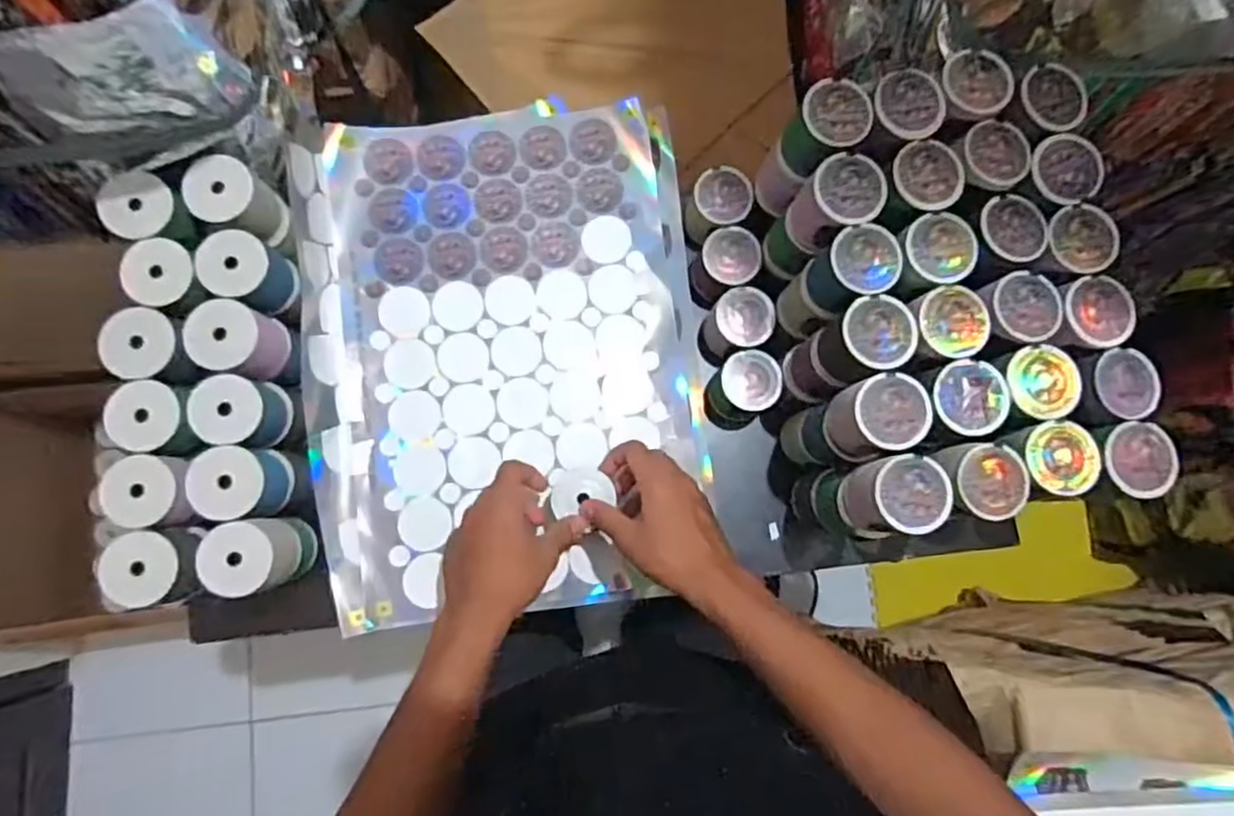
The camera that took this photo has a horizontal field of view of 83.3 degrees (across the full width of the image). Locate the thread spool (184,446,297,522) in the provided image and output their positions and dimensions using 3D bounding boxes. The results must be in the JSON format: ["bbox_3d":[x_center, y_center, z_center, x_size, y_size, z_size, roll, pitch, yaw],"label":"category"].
[{"bbox_3d":[-0.303,0.061,0.561,0.059,0.059,0.056,1,81,-3],"label":"thread spool"}]

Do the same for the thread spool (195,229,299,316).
[{"bbox_3d":[-0.309,-0.112,0.587,0.056,0.072,0.055,1,81,-3],"label":"thread spool"}]

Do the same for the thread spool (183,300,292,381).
[{"bbox_3d":[-0.316,-0.054,0.577,0.056,0.066,0.054,1,81,-3],"label":"thread spool"}]

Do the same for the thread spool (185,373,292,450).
[{"bbox_3d":[-0.308,0.003,0.573,0.056,0.072,0.057,1,81,-3],"label":"thread spool"}]

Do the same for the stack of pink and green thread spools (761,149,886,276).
[{"bbox_3d":[0.171,-0.158,0.589,0.063,0.123,0.055,-42,86,-8],"label":"stack of pink and green thread spools"}]

